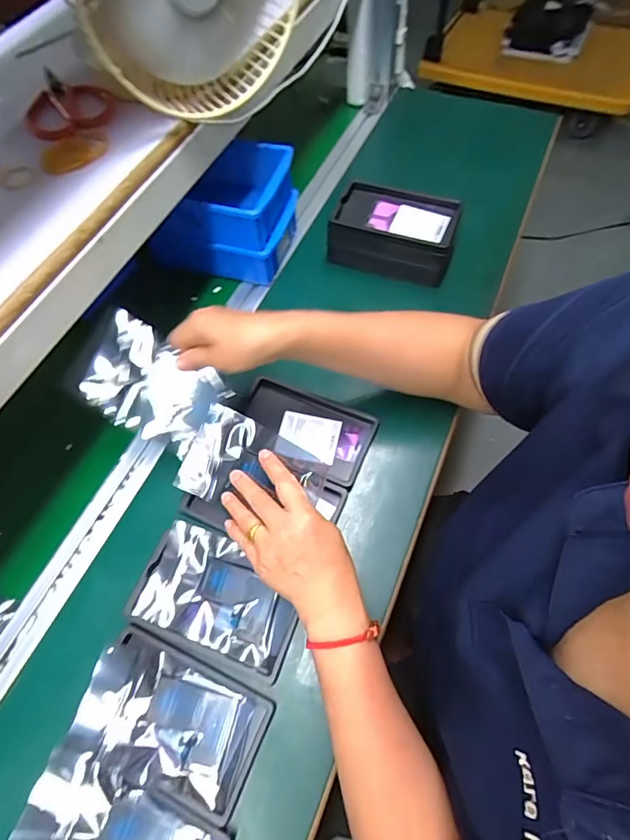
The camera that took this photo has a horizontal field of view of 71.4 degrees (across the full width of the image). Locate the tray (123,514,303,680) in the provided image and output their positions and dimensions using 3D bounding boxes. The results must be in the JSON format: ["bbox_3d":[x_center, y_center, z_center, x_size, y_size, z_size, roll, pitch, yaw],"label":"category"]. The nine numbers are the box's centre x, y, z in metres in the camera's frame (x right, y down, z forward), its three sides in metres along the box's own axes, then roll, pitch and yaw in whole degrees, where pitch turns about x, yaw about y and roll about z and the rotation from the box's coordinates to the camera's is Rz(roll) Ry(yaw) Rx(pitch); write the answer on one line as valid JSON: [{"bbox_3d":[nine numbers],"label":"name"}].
[{"bbox_3d":[-0.093,0.169,0.426,0.155,0.014,0.101,19,65,10],"label":"tray"}]

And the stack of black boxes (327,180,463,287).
[{"bbox_3d":[0.108,-0.256,0.610,0.164,0.073,0.098,14,65,10],"label":"stack of black boxes"}]

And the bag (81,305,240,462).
[{"bbox_3d":[-0.166,-0.034,0.446,0.130,0.015,0.096,37,89,-6],"label":"bag"}]

